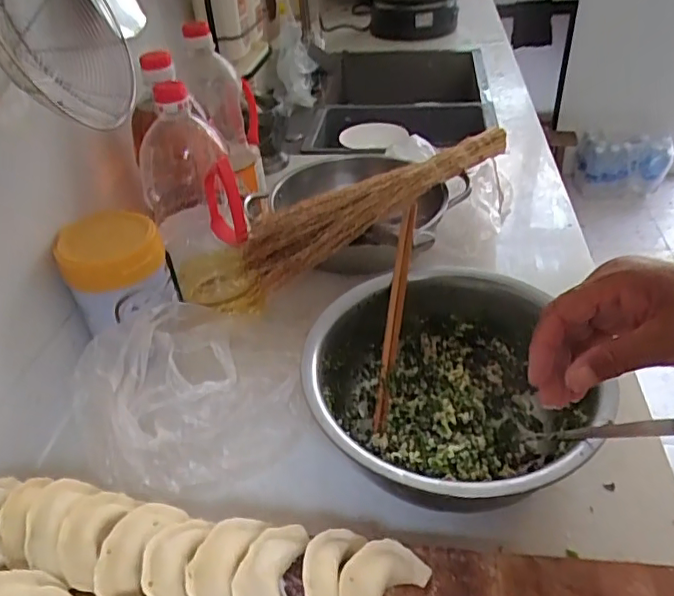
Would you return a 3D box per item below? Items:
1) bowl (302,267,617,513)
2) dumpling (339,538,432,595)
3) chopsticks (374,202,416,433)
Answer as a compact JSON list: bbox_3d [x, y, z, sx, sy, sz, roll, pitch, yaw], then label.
[{"bbox_3d":[0.092,0.091,0.533,0.218,0.098,0.261,1,39,8],"label":"bowl"},{"bbox_3d":[0.028,0.200,0.387,0.052,0.016,0.068,46,51,3],"label":"dumpling"},{"bbox_3d":[0.061,0.015,0.583,0.015,0.018,0.242,7,76,13],"label":"chopsticks"}]

